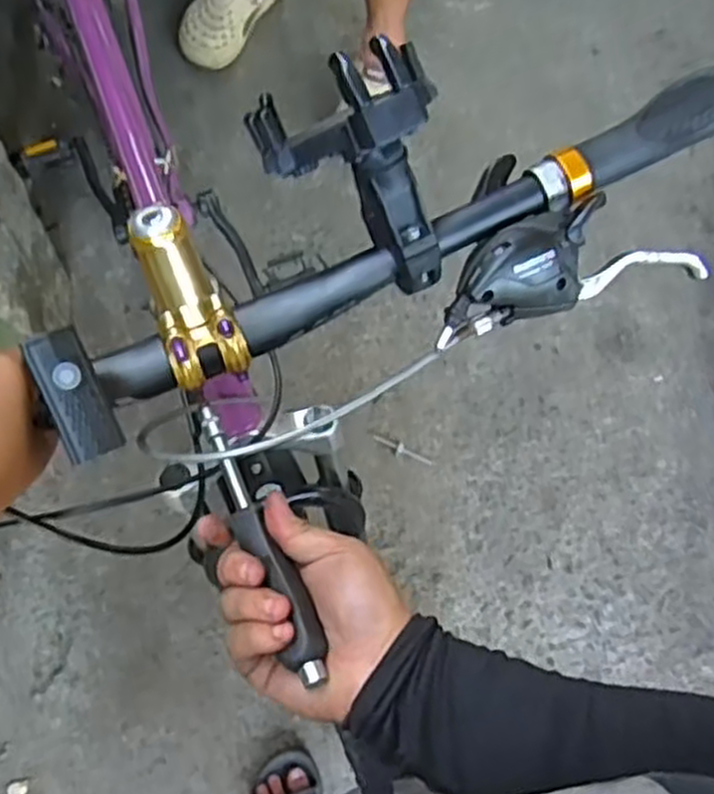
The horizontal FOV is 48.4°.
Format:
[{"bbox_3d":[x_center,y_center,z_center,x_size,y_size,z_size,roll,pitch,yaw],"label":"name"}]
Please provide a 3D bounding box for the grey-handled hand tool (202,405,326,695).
[{"bbox_3d":[-0.052,0.067,0.407,0.015,0.015,0.158,-25,60,-10],"label":"grey-handled hand tool"}]

